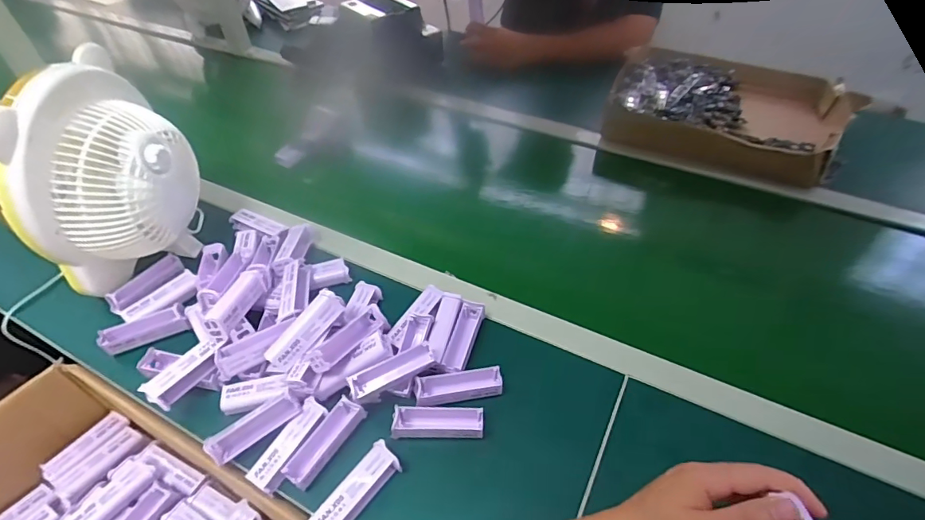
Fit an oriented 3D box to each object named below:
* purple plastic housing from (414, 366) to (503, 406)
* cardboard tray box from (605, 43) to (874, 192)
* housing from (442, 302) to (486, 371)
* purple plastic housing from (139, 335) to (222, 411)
[{"bbox_3d":[-0.004,0.143,0.559,0.099,0.016,0.029,-6,48,-3],"label":"purple plastic housing"},{"bbox_3d":[0.475,-0.282,0.902,0.370,0.074,0.278,22,52,21],"label":"cardboard tray box"},{"bbox_3d":[0.000,0.099,0.608,0.032,0.029,0.097,13,49,14],"label":"housing"},{"bbox_3d":[-0.318,0.129,0.559,0.035,0.021,0.089,32,56,27],"label":"purple plastic housing"}]

